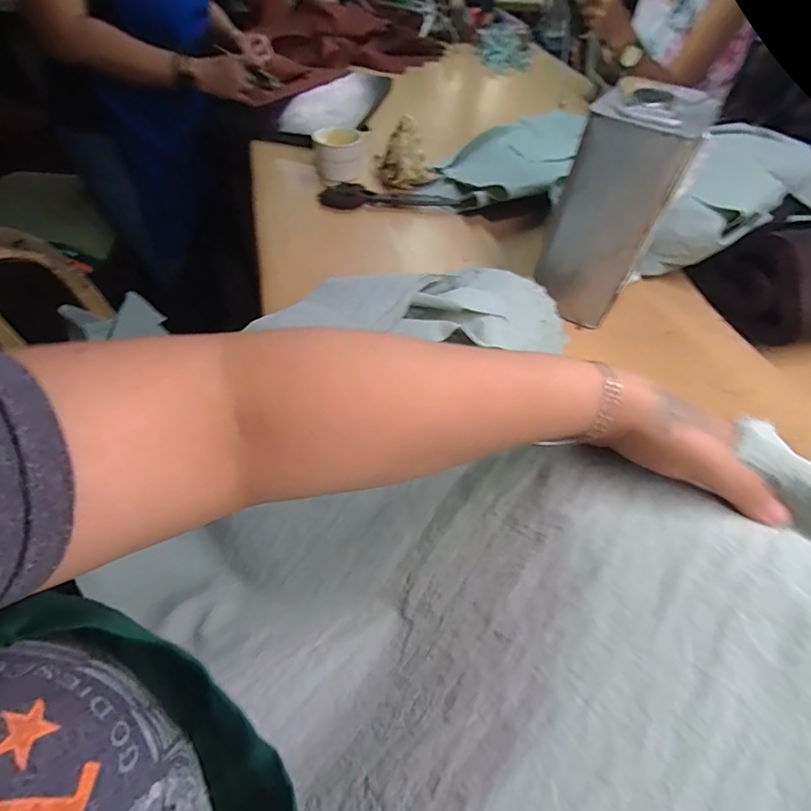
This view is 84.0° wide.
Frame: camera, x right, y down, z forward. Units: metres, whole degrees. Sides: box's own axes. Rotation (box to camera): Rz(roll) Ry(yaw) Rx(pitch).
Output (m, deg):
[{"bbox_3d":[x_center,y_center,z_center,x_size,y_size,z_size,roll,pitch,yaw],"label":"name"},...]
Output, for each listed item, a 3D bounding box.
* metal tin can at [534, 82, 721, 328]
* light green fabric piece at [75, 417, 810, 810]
[{"bbox_3d":[0.253,-0.237,0.555,0.116,0.228,0.168,23,54,16],"label":"metal tin can"},{"bbox_3d":[0.030,0.099,0.249,0.318,0.140,0.320,-31,59,-24],"label":"light green fabric piece"}]

